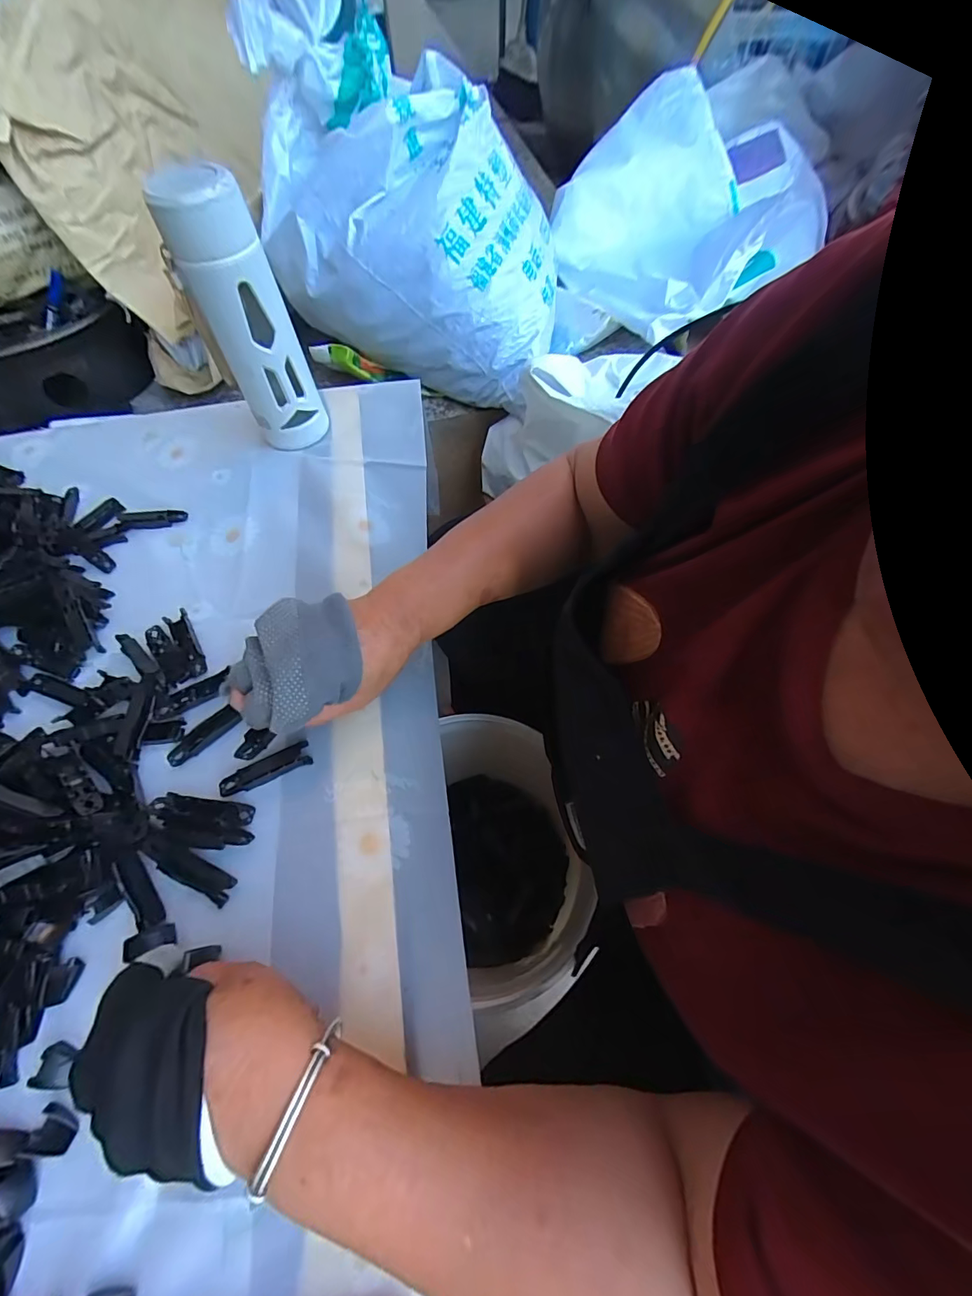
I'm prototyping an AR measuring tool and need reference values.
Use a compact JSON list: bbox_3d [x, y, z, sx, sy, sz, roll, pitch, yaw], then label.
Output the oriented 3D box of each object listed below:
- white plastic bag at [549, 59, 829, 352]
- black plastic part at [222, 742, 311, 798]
[{"bbox_3d":[0.315,-0.673,0.703,0.383,0.162,0.304,-34,63,-16],"label":"white plastic bag"},{"bbox_3d":[-0.161,0.089,0.339,0.064,0.006,0.018,-24,64,-11],"label":"black plastic part"}]

